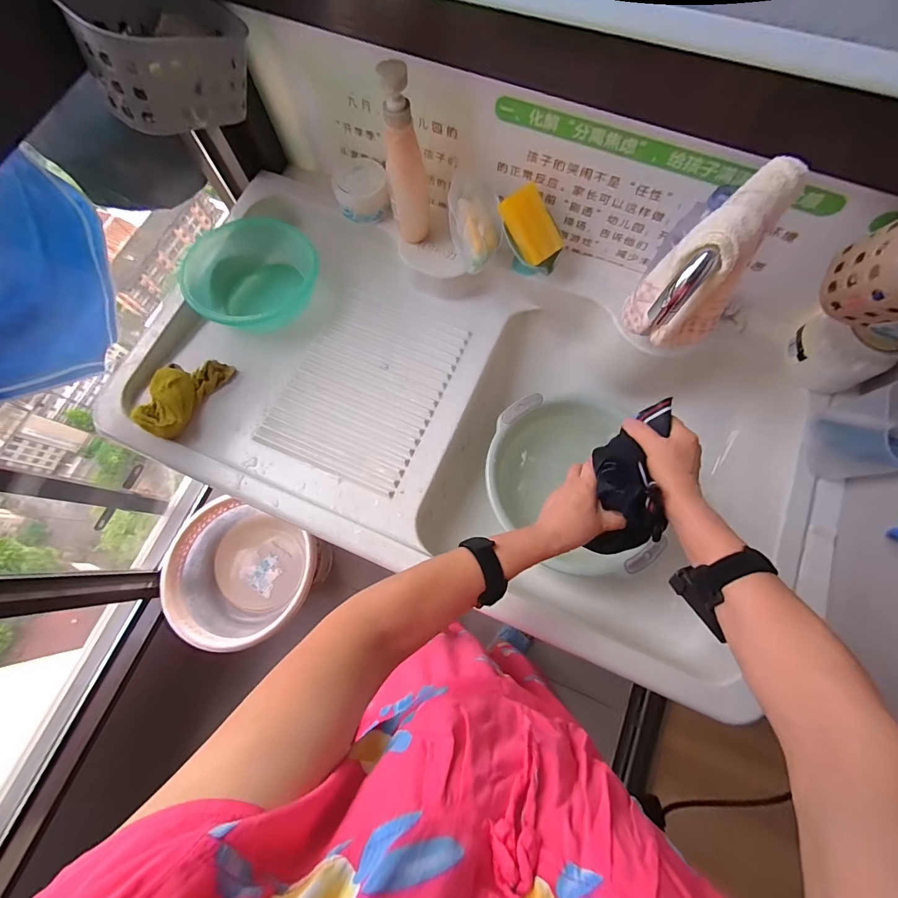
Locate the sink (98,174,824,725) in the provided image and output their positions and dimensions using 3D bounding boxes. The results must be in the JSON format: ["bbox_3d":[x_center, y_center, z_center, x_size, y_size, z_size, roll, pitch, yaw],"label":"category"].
[{"bbox_3d":[-0.022,-0.082,0.699,0.968,0.190,0.544,20,76,7],"label":"sink"}]

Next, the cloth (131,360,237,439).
[{"bbox_3d":[-0.443,-0.096,0.636,0.086,0.050,0.150,24,77,8],"label":"cloth"}]

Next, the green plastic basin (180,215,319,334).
[{"bbox_3d":[-0.350,-0.304,0.706,0.221,0.095,0.204,-1,74,2],"label":"green plastic basin"}]

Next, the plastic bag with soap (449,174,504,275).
[{"bbox_3d":[0.044,-0.365,0.643,0.081,0.050,0.138,-6,95,-3],"label":"plastic bag with soap"}]

